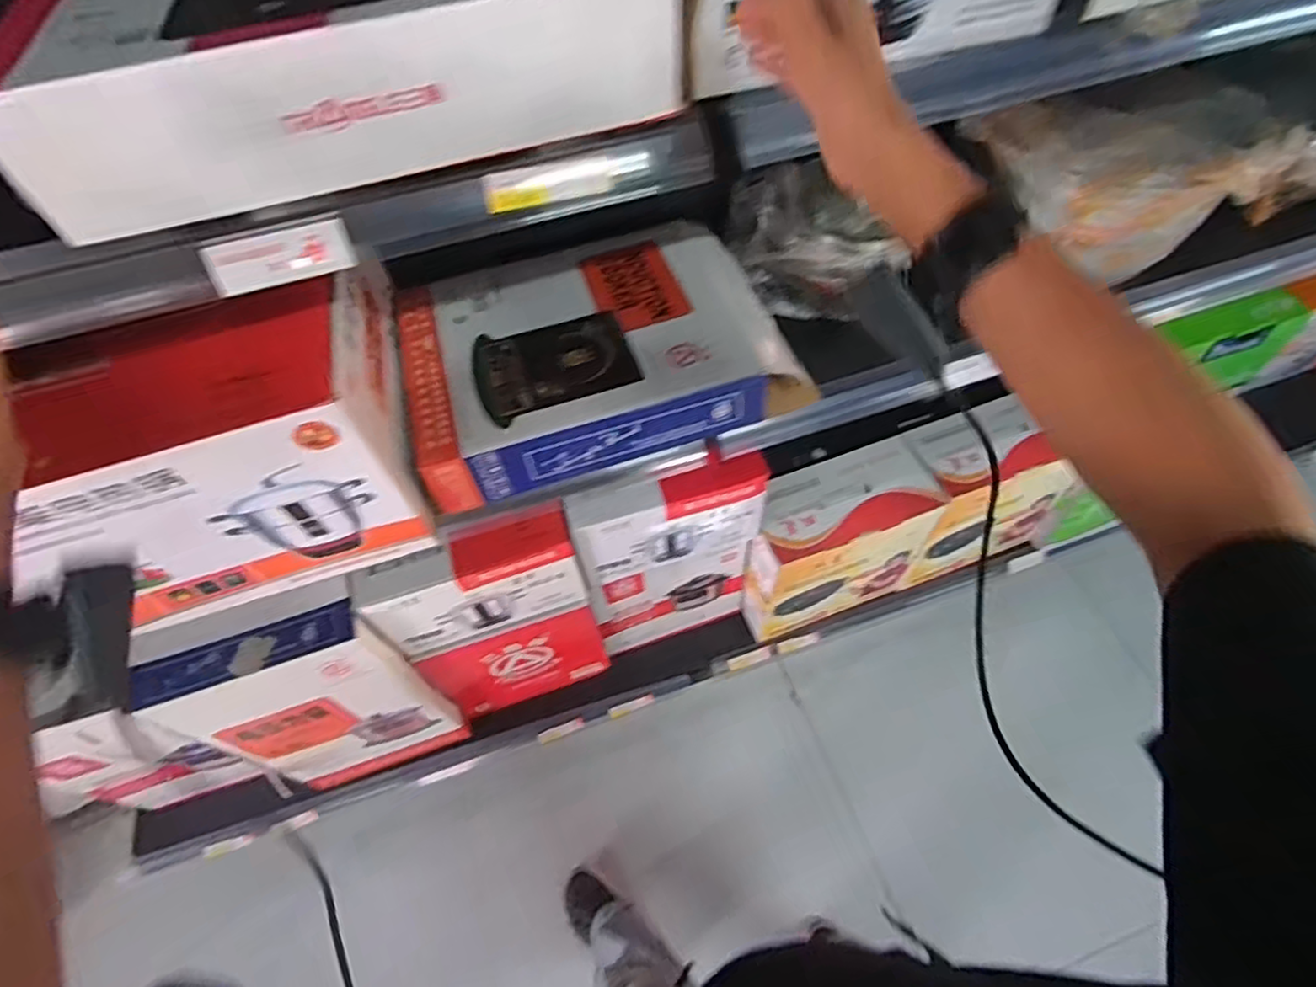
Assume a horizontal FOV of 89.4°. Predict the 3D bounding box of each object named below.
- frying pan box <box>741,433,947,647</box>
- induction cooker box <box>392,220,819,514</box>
[{"bbox_3d":[0.371,0.102,1.384,0.400,0.404,0.169,-19,58,-10],"label":"frying pan box"},{"bbox_3d":[-0.084,-0.184,0.869,0.474,0.080,0.328,-18,58,-9],"label":"induction cooker box"}]

